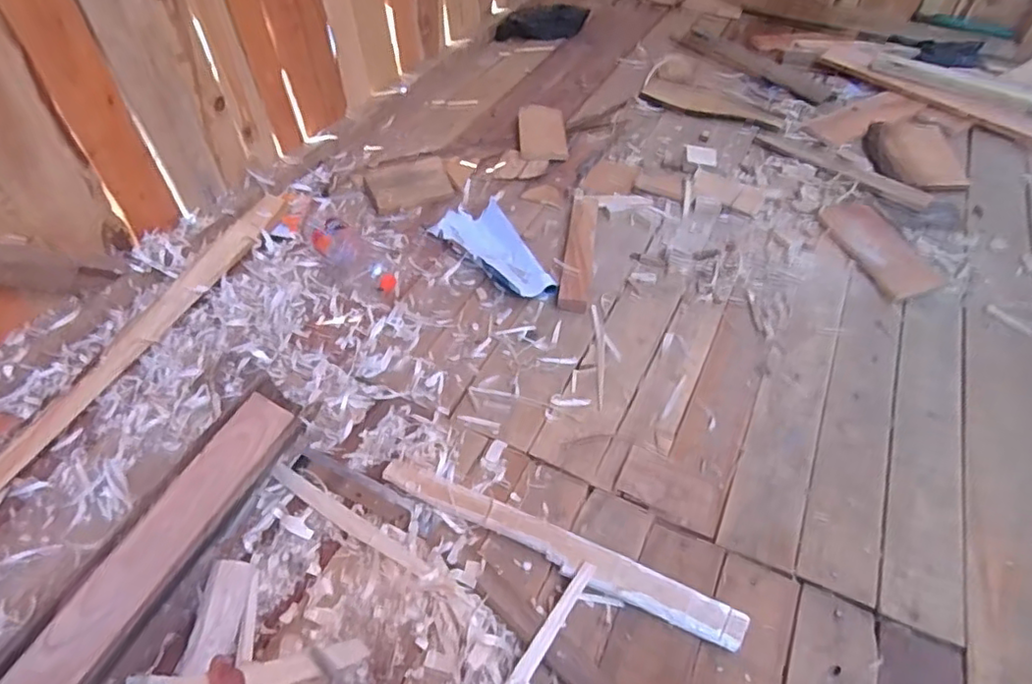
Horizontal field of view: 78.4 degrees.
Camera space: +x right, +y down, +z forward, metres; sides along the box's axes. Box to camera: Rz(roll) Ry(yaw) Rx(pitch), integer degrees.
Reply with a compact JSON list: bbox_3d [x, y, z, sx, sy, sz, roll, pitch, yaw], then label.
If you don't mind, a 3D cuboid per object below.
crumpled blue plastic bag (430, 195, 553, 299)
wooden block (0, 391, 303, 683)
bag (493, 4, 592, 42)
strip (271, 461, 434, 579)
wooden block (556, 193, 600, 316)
[{"bbox_3d":[-0.036,-0.162,1.087,0.118,0.035,0.271,-28,55,-24],"label":"crumpled blue plastic bag"},{"bbox_3d":[-0.384,0.223,0.692,0.068,0.050,0.383,32,53,-2],"label":"wooden block"},{"bbox_3d":[0.073,-0.869,1.724,0.261,0.068,0.068,-10,50,-11],"label":"bag"},{"bbox_3d":[-0.200,0.211,0.749,0.235,0.006,0.020,27,53,20],"label":"strip"},{"bbox_3d":[0.112,-0.166,1.090,0.053,0.034,0.305,8,49,5],"label":"wooden block"}]

